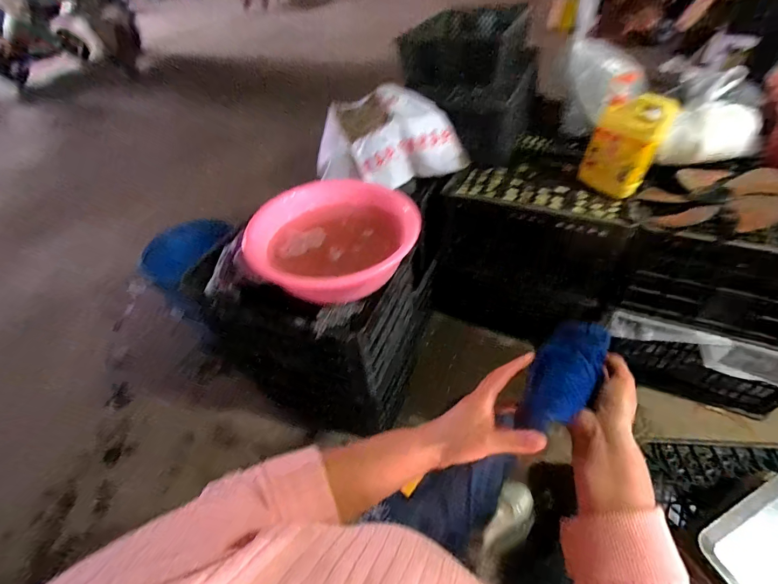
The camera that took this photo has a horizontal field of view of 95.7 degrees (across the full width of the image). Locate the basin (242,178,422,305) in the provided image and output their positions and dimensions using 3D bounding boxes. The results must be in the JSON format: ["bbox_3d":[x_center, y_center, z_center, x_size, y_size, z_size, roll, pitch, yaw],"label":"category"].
[{"bbox_3d":[-0.122,-0.135,0.765,0.336,0.099,0.327,-3,46,3],"label":"basin"}]

